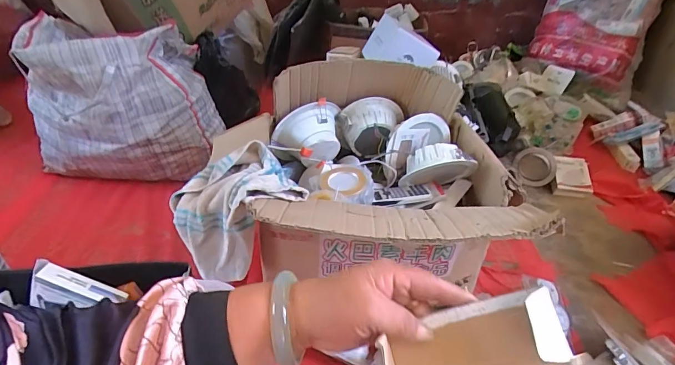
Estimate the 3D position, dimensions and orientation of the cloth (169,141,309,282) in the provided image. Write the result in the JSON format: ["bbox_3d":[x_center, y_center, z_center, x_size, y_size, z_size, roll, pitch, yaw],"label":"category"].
[{"bbox_3d":[-0.187,0.031,0.699,0.198,0.159,0.205,-16,42,-22],"label":"cloth"}]

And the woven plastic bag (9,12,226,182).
[{"bbox_3d":[-0.641,-0.240,1.167,0.526,0.407,0.361,-11,41,-17],"label":"woven plastic bag"}]

